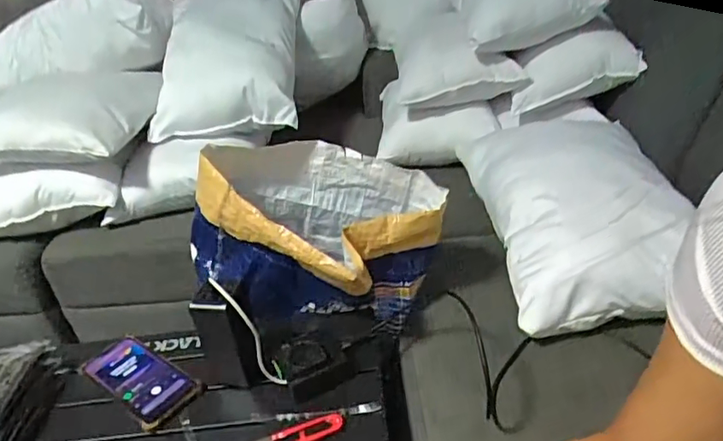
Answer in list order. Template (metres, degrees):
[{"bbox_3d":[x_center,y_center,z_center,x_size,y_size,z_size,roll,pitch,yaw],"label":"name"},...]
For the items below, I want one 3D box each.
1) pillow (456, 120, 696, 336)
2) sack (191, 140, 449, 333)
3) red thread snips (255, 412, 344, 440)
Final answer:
[{"bbox_3d":[0.336,-0.034,0.889,0.261,0.100,0.478,-4,31,3],"label":"pillow"},{"bbox_3d":[-0.058,0.017,0.779,0.322,0.220,0.227,5,33,20],"label":"sack"},{"bbox_3d":[-0.075,0.238,0.604,0.114,0.011,0.028,-17,32,-16],"label":"red thread snips"}]

